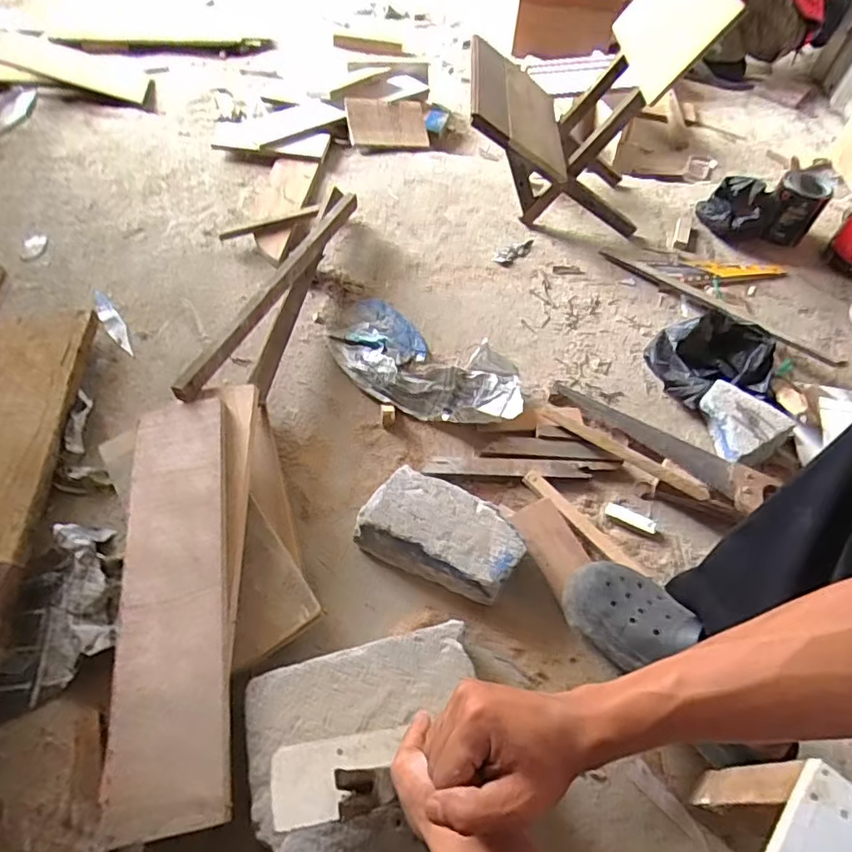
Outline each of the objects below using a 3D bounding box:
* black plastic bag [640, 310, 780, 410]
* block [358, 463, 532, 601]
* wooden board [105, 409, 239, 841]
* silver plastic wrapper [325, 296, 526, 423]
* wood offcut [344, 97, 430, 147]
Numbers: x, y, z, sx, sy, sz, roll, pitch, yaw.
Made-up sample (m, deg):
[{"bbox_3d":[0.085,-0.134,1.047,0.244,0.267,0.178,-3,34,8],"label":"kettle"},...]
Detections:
[{"bbox_3d":[0.486,-0.118,0.959,0.178,0.100,0.159,-13,56,-13],"label":"black plastic bag"},{"bbox_3d":[0.023,0.144,0.747,0.208,0.074,0.121,25,56,14],"label":"block"},{"bbox_3d":[-0.284,0.178,0.634,0.124,0.017,0.468,-10,60,-4],"label":"wooden board"},{"bbox_3d":[-0.010,-0.105,0.943,0.373,0.051,0.187,32,58,18],"label":"silver plastic wrapper"},{"bbox_3d":[-0.099,-0.775,1.414,0.203,0.026,0.117,-3,96,-8],"label":"wood offcut"}]

